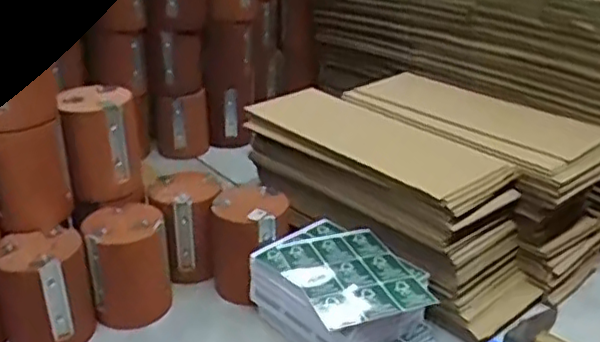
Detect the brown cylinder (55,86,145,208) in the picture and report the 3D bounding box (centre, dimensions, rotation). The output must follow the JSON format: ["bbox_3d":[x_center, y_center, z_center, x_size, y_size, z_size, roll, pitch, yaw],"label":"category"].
[{"bbox_3d":[-0.204,-0.028,0.656,0.070,0.102,0.080,-10,29,-24],"label":"brown cylinder"}]

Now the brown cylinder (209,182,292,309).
[{"bbox_3d":[-0.051,0.075,0.664,0.067,0.098,0.071,1,27,0],"label":"brown cylinder"}]

